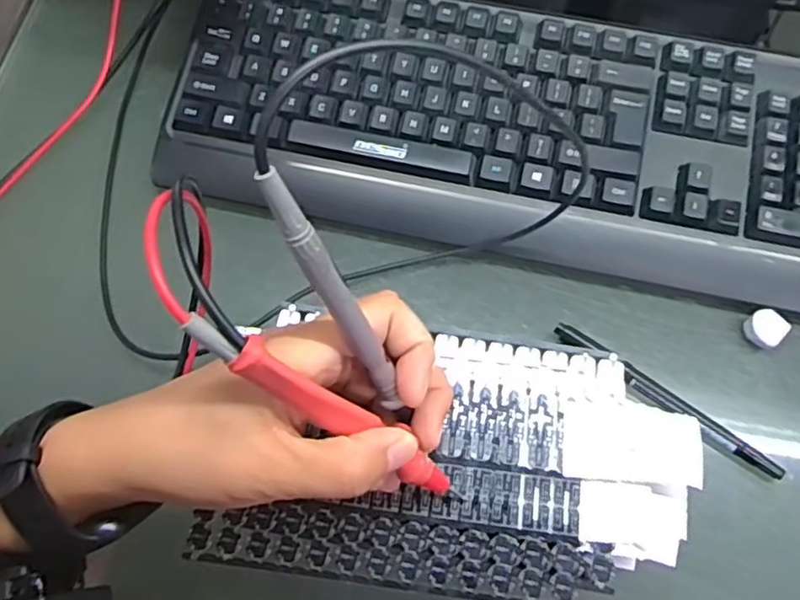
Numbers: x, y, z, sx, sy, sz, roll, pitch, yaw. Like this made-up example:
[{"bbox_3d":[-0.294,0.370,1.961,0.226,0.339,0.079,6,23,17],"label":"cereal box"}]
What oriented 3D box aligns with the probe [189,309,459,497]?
[{"bbox_3d":[-0.020,0.046,0.242,0.144,0.013,0.016,38,69,-32],"label":"probe"}]

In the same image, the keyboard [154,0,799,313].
[{"bbox_3d":[0.076,-0.102,0.400,0.424,0.040,0.153,11,70,4],"label":"keyboard"}]

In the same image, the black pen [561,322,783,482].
[{"bbox_3d":[0.147,0.055,0.362,0.138,0.009,0.012,35,74,12],"label":"black pen"}]

